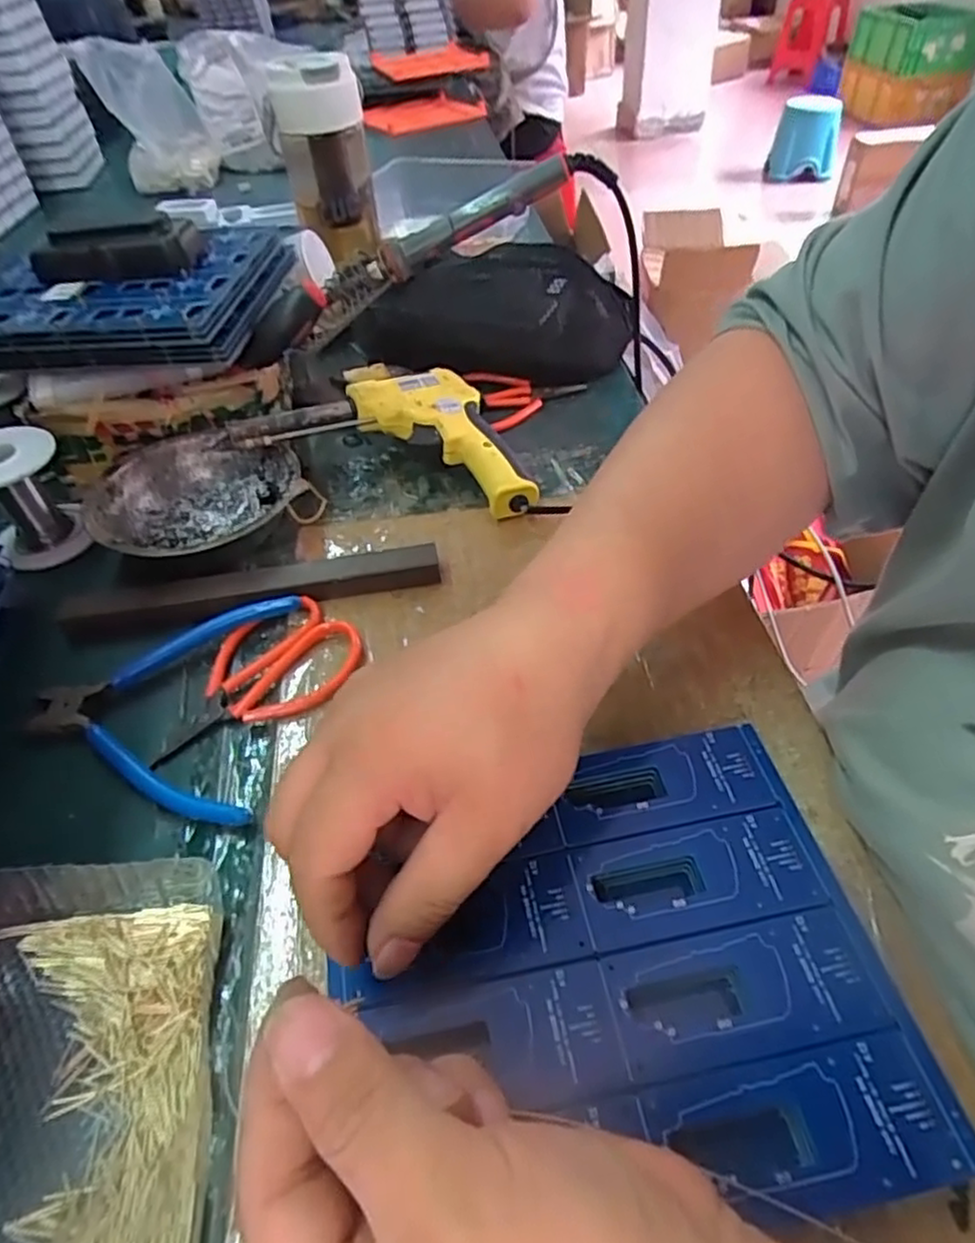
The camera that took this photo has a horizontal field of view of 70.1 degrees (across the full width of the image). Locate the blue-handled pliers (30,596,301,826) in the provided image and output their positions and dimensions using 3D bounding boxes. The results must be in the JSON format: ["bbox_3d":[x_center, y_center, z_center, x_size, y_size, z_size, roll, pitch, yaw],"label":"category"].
[{"bbox_3d":[-0.169,0.041,0.354,0.121,0.018,0.127,-1,47,3],"label":"blue-handled pliers"}]

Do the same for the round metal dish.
[{"bbox_3d":[-0.182,-0.077,0.447,0.128,0.044,0.119,-2,47,2],"label":"round metal dish"}]

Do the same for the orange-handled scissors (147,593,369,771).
[{"bbox_3d":[-0.122,0.028,0.365,0.111,0.013,0.069,-25,51,-18],"label":"orange-handled scissors"}]

